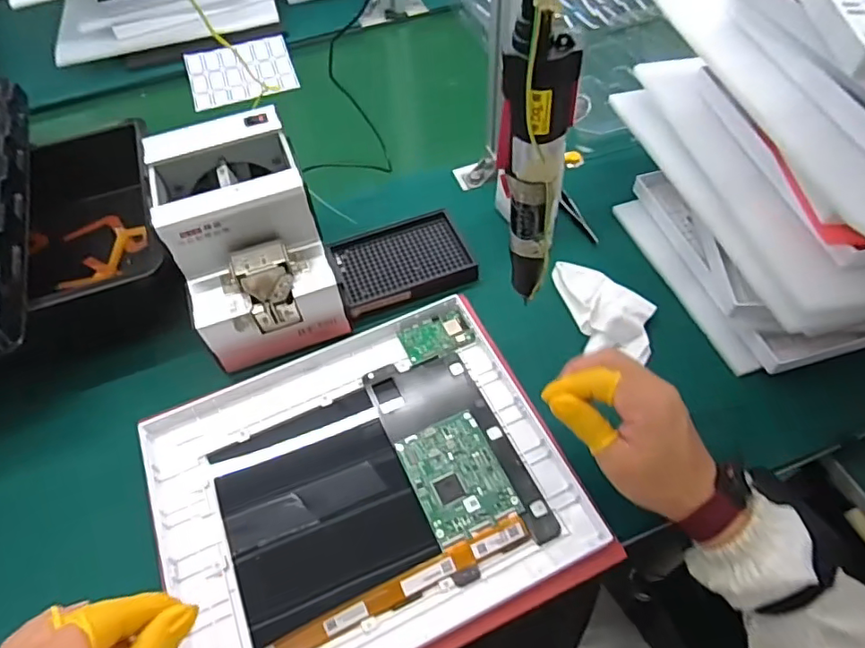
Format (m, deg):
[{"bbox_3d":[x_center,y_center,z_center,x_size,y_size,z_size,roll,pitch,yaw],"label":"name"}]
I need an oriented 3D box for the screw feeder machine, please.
[{"bbox_3d":[-0.165,-0.078,0.516,0.130,0.140,0.177,-20,56,-10],"label":"screw feeder machine"}]

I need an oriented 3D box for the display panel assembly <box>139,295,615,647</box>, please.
[{"bbox_3d":[-0.059,0.127,0.451,0.304,0.018,0.252,-23,58,-11],"label":"display panel assembly"}]

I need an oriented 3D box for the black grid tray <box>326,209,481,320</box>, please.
[{"bbox_3d":[-0.031,-0.064,0.576,0.137,0.015,0.097,-19,55,-10],"label":"black grid tray"}]

